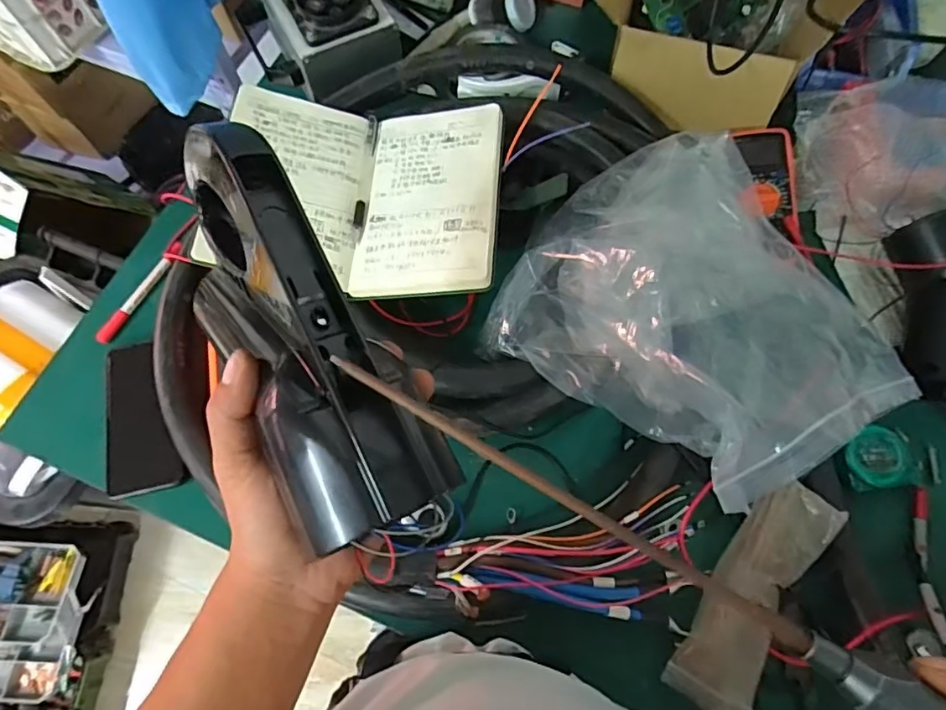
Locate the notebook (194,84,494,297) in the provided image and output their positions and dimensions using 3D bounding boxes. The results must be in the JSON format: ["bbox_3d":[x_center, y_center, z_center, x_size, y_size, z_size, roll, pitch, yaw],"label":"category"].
[{"bbox_3d":[-0.115,-0.163,0.564,0.278,0.056,0.209,4,69,2],"label":"notebook"}]

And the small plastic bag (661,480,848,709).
[{"bbox_3d":[0.251,0.212,0.496,0.069,0.030,0.209,32,72,12],"label":"small plastic bag"}]

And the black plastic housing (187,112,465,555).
[{"bbox_3d":[-0.082,-0.019,0.250,0.069,0.049,0.202,-27,76,-10],"label":"black plastic housing"}]

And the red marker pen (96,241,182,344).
[{"bbox_3d":[-0.376,-0.073,0.629,0.018,0.009,0.137,27,71,10],"label":"red marker pen"}]

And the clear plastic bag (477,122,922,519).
[{"bbox_3d":[0.216,-0.044,0.508,0.341,0.106,0.281,40,74,14],"label":"clear plastic bag"}]

